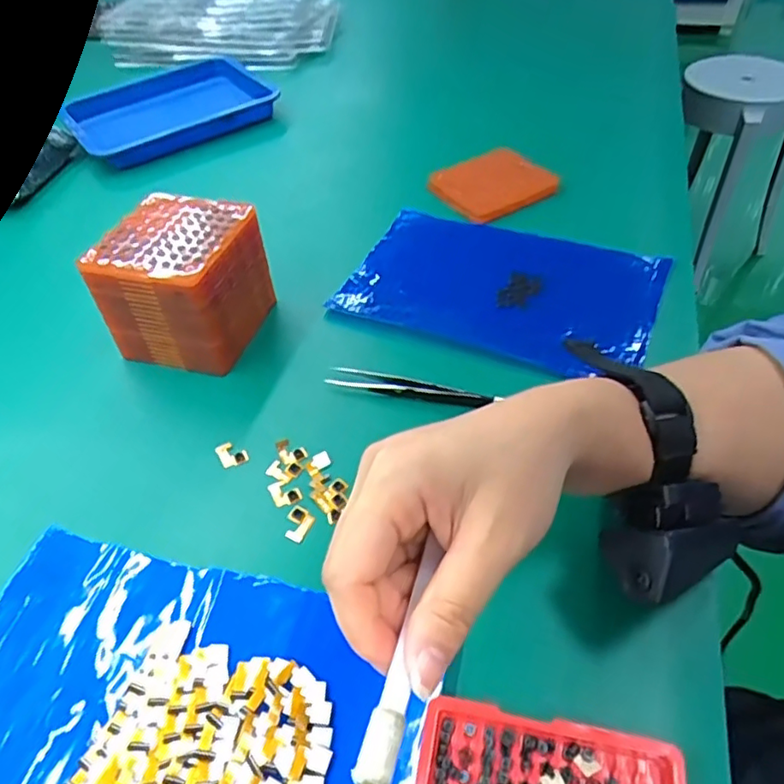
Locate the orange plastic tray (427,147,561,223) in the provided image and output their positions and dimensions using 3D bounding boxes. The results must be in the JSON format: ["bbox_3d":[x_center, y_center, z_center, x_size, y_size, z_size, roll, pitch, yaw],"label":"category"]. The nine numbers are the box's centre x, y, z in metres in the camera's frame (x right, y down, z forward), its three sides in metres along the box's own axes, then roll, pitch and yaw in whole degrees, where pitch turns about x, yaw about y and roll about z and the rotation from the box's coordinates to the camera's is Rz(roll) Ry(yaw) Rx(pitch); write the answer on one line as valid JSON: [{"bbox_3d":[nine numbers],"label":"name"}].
[{"bbox_3d":[0.093,-0.192,0.538,0.094,0.016,0.081,-26,51,-18],"label":"orange plastic tray"}]

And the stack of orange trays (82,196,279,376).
[{"bbox_3d":[-0.141,-0.074,0.406,0.087,0.083,0.090,10,49,14],"label":"stack of orange trays"}]

